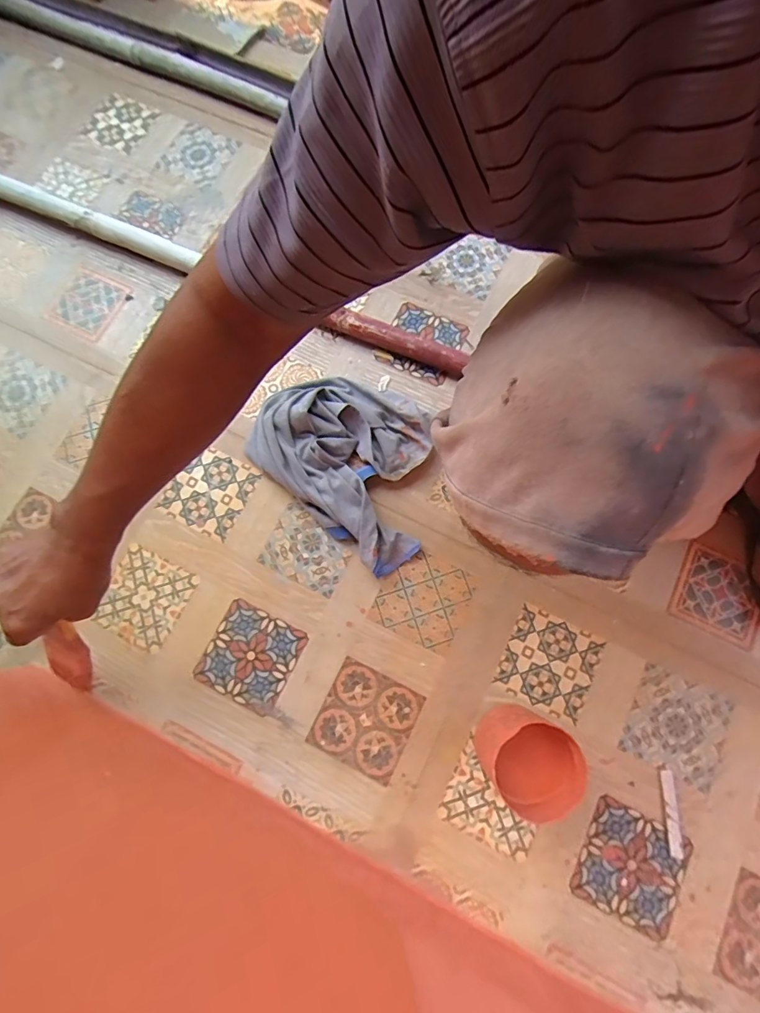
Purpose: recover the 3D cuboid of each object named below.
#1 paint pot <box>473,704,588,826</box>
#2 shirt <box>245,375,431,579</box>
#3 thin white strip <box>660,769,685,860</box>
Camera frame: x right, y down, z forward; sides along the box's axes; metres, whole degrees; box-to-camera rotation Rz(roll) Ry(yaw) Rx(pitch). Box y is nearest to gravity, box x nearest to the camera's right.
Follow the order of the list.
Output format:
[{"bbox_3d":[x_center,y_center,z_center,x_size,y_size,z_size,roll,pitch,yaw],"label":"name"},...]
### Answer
[{"bbox_3d":[0.150,0.262,0.497,0.083,0.133,0.082,0,75,1],"label":"paint pot"},{"bbox_3d":[-0.023,-0.069,0.630,0.269,0.057,0.209,42,80,11],"label":"shirt"},{"bbox_3d":[0.336,0.353,0.539,0.015,0.004,0.088,0,75,1],"label":"thin white strip"}]

